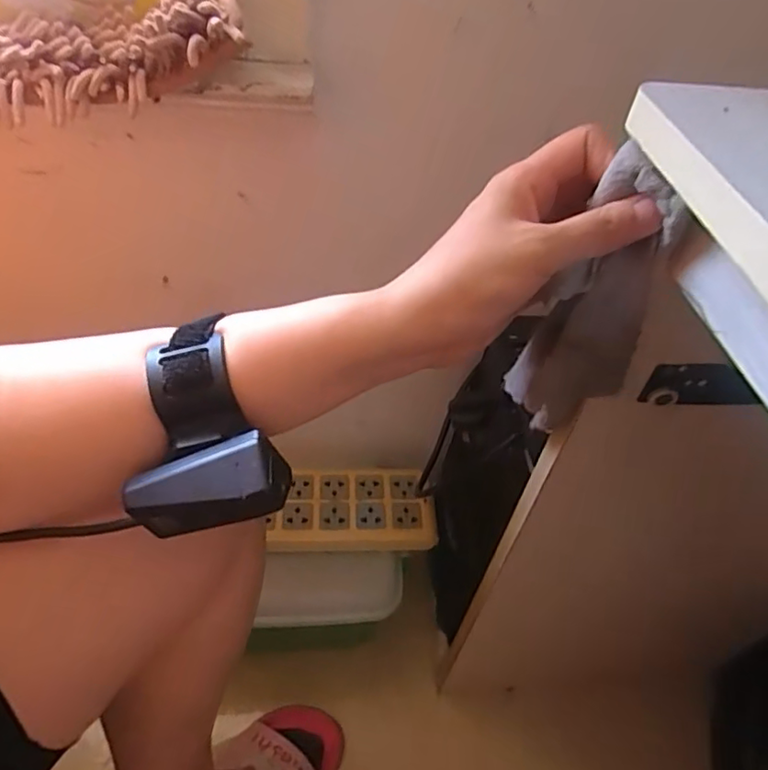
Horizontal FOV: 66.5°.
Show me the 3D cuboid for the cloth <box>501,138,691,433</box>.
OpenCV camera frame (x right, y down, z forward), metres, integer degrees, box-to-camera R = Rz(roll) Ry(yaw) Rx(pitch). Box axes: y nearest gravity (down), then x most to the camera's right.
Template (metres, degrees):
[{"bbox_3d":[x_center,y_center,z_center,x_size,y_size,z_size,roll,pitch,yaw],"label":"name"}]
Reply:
[{"bbox_3d":[0.104,-0.036,0.293,0.054,0.145,0.017,27,42,15],"label":"cloth"}]

